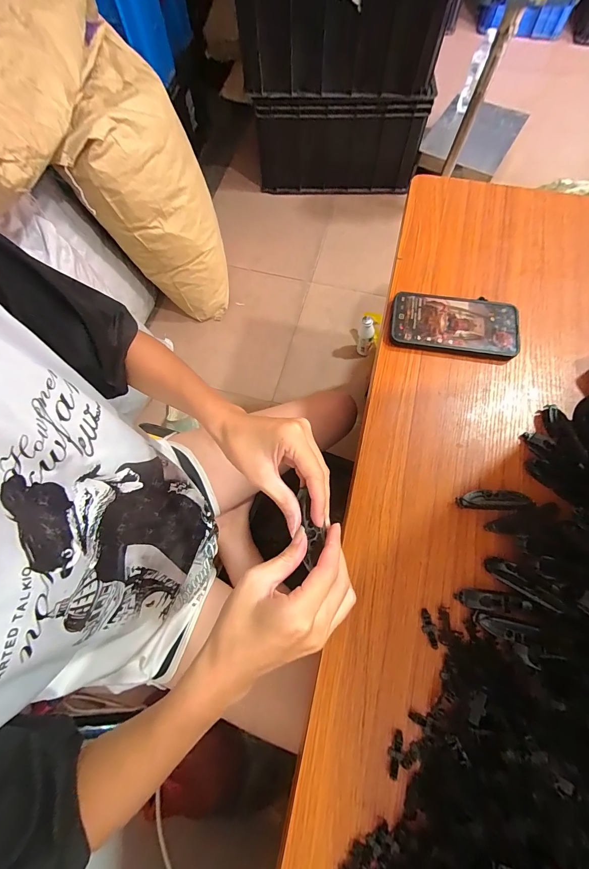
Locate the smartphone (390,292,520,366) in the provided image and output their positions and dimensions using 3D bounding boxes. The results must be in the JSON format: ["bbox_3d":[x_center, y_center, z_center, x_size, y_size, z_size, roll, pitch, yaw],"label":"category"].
[{"bbox_3d":[0.209,-0.143,0.444,0.159,0.013,0.085,12,73,6],"label":"smartphone"}]

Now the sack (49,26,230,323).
[{"bbox_3d":[-0.363,-0.681,0.988,0.257,0.515,0.391,4,72,3],"label":"sack"}]

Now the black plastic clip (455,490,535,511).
[{"bbox_3d":[0.218,0.072,0.369,0.077,0.018,0.020,1,72,2],"label":"black plastic clip"}]

